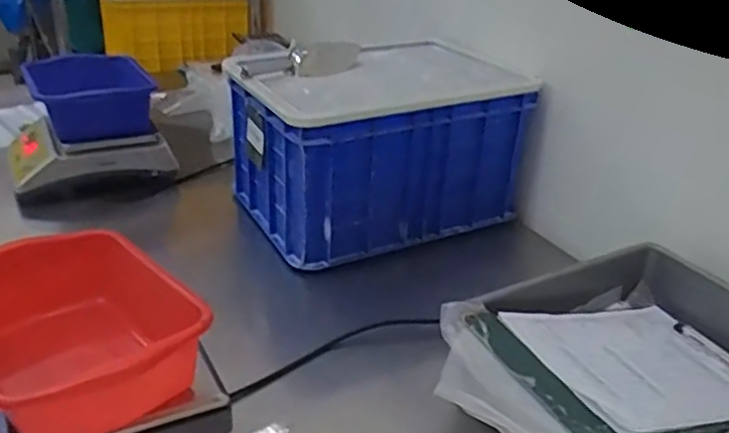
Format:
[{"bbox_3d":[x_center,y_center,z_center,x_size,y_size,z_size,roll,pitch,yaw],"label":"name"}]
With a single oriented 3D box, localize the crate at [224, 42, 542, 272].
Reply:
[{"bbox_3d":[0.018,-0.144,1.240,0.462,0.269,0.330,-12,32,-26],"label":"crate"}]

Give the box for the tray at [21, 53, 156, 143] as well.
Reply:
[{"bbox_3d":[-0.550,-0.249,1.336,0.215,0.105,0.291,-12,31,-25],"label":"tray"}]

